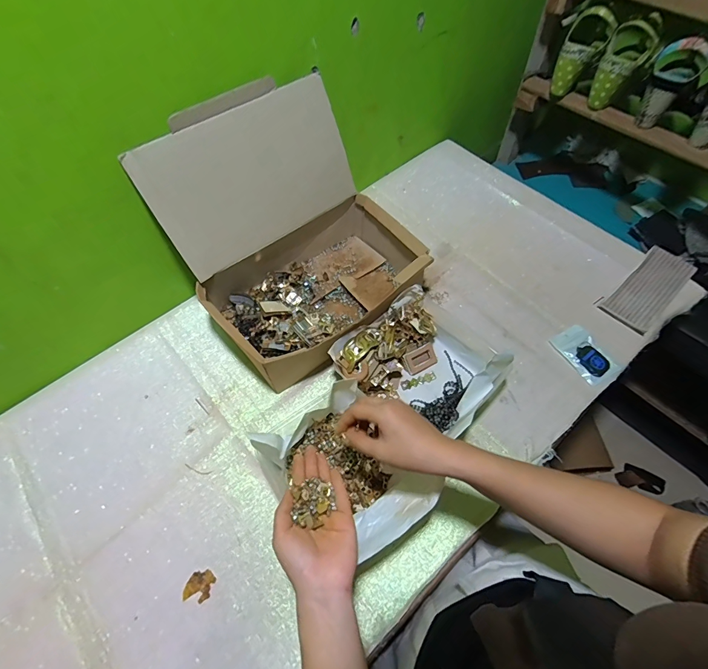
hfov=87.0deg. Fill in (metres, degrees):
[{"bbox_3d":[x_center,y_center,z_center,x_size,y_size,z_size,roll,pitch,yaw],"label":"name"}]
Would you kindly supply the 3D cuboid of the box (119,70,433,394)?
[{"bbox_3d":[-0.081,-0.145,0.574,0.322,0.287,0.301,-38,66,-18],"label":"box"}]

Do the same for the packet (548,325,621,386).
[{"bbox_3d":[0.386,0.031,0.622,0.064,0.013,0.097,-27,63,-13],"label":"packet"}]

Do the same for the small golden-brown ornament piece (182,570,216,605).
[{"bbox_3d":[-0.196,0.320,0.475,0.033,0.004,0.035,11,62,8],"label":"small golden-brown ornament piece"}]

